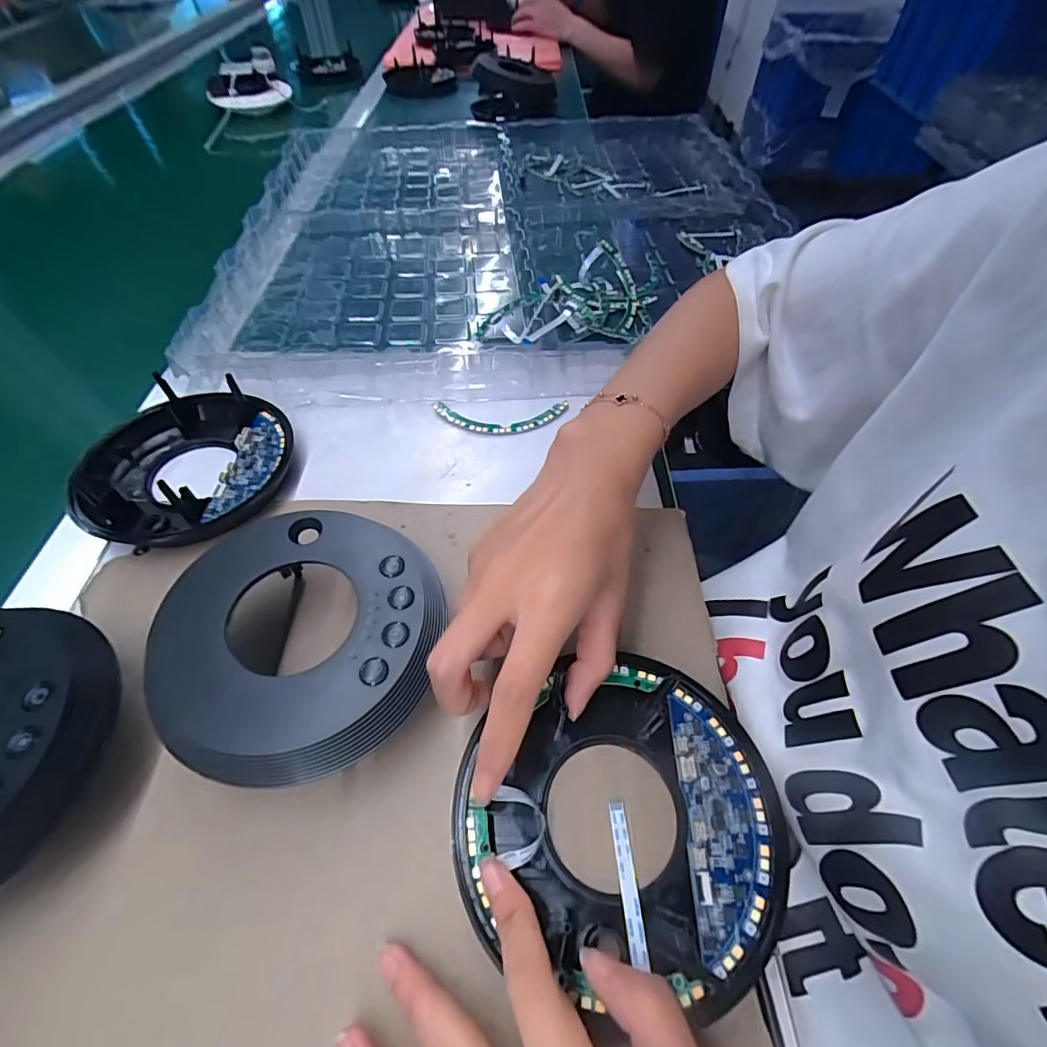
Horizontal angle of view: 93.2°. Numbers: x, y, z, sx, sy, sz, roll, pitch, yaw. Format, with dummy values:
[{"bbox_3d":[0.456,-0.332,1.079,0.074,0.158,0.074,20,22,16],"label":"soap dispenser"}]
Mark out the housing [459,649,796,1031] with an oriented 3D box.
[{"bbox_3d":[0.039,0.121,0.207,0.130,0.027,0.118,-10,55,-8],"label":"housing"}]

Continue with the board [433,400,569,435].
[{"bbox_3d":[-0.016,-0.078,0.364,0.098,0.005,0.031,-1,53,-1],"label":"board"}]

